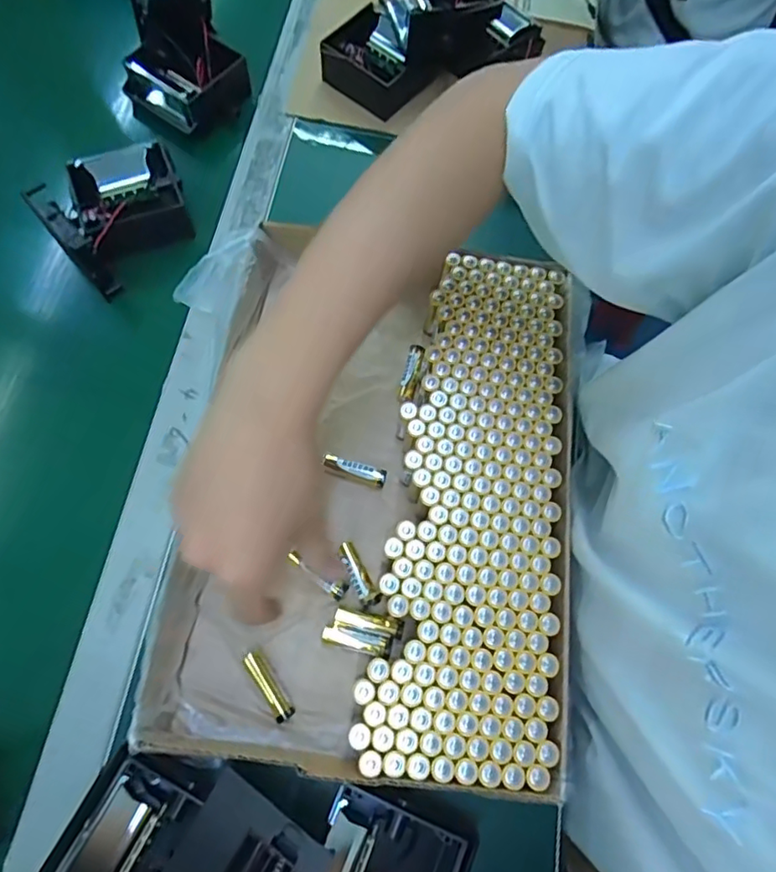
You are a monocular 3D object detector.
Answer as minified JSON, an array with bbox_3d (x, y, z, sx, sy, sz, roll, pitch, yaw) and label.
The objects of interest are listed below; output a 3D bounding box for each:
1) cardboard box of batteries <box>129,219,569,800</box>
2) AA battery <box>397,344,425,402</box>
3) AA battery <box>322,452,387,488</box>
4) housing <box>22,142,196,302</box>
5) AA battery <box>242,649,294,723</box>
[{"bbox_3d":[-0.003,0.032,0.401,0.252,0.053,0.368,8,70,-1],"label":"cardboard box of batteries"},{"bbox_3d":[0.019,-0.051,0.453,0.014,0.014,0.051,16,76,7],"label":"AA battery"},{"bbox_3d":[-0.026,0.025,0.422,0.049,0.012,0.013,18,70,3],"label":"AA battery"},{"bbox_3d":[-0.232,-0.199,0.478,0.115,0.054,0.107,-37,77,-16],"label":"housing"},{"bbox_3d":[-0.081,0.165,0.367,0.015,0.014,0.050,-33,76,-15],"label":"AA battery"}]

